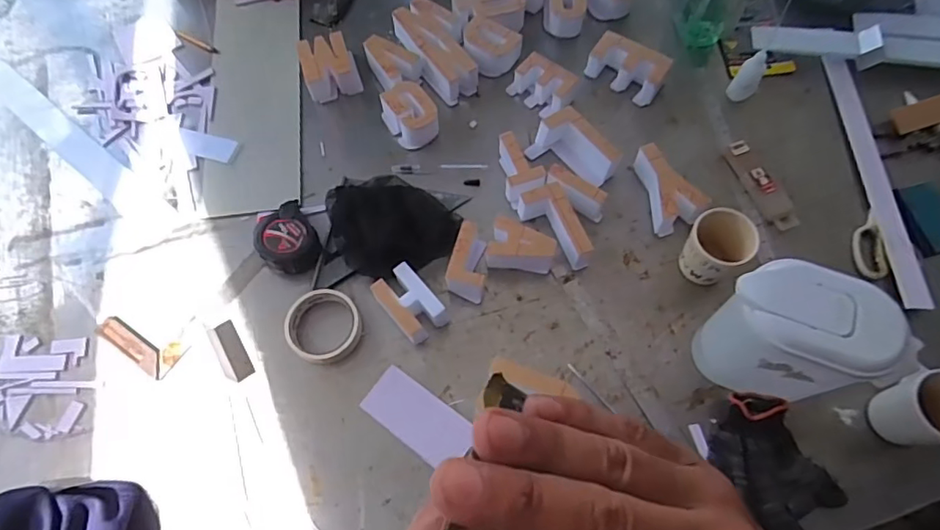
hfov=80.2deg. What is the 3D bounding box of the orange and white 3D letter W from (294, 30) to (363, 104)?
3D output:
[{"bbox_3d":[-0.216,-0.306,0.856,0.081,0.038,0.093,-17,66,-6],"label":"orange and white 3D letter W"}]

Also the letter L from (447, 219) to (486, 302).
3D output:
[{"bbox_3d":[0.002,-0.005,0.715,0.045,0.047,0.094,13,66,7],"label":"letter L"}]

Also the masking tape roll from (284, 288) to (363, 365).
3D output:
[{"bbox_3d":[-0.181,0.076,0.693,0.090,0.024,0.089,-1,65,1],"label":"masking tape roll"}]

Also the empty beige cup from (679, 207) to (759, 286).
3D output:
[{"bbox_3d":[0.303,-0.019,0.690,0.081,0.085,0.073,-40,70,-16],"label":"empty beige cup"}]

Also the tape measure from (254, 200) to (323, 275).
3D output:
[{"bbox_3d":[-0.240,-0.032,0.737,0.078,0.042,0.093,-28,67,-11],"label":"tape measure"}]

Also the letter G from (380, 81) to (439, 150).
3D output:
[{"bbox_3d":[-0.086,-0.219,0.817,0.070,0.047,0.090,-33,68,-13],"label":"letter G"}]

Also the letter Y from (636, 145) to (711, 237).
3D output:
[{"bbox_3d":[0.271,-0.105,0.747,0.065,0.051,0.116,-9,65,-3],"label":"letter Y"}]

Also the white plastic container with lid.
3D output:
[{"bbox_3d":[0.331,0.083,0.591,0.155,0.188,0.085,21,67,11],"label":"white plastic container with lid"}]

